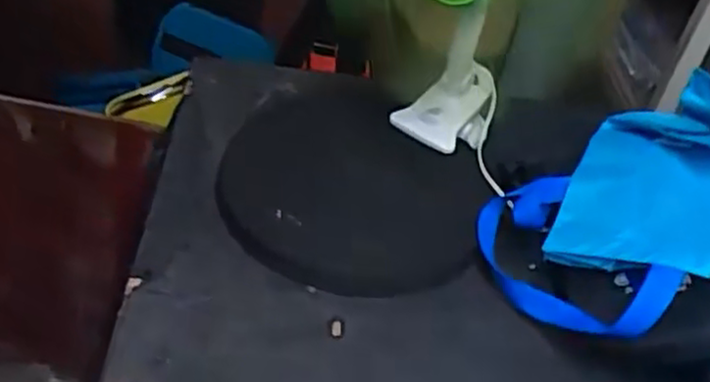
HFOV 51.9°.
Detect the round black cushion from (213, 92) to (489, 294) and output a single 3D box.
[{"bbox_3d":[-0.005,-0.004,0.765,0.265,0.045,0.277,7,38,-6],"label":"round black cushion"}]

